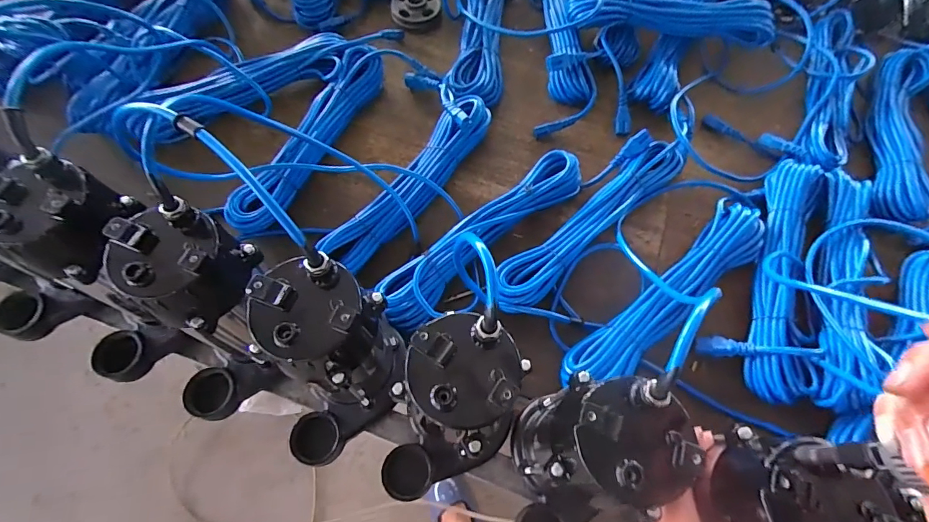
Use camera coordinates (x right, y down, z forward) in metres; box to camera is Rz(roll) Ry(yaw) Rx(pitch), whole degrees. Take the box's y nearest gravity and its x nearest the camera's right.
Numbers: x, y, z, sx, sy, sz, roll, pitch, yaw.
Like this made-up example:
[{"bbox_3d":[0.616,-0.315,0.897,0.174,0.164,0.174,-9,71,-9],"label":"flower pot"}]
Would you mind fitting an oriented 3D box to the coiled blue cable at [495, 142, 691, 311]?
[{"bbox_3d":[0.171,-0.057,0.604,0.357,0.051,0.075,-39,73,-17],"label":"coiled blue cable"}]

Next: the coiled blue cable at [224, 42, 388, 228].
[{"bbox_3d":[-0.222,-0.195,0.648,0.075,0.051,0.341,21,67,7],"label":"coiled blue cable"}]

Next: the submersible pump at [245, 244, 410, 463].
[{"bbox_3d":[-0.128,0.109,0.403,0.095,0.219,0.150,13,66,4],"label":"submersible pump"}]

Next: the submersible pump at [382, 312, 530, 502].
[{"bbox_3d":[-0.009,0.150,0.384,0.101,0.226,0.140,24,67,8],"label":"submersible pump"}]

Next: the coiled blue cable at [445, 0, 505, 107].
[{"bbox_3d":[0.023,-0.405,0.752,0.098,0.040,0.356,5,66,0],"label":"coiled blue cable"}]

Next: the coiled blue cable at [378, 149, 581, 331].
[{"bbox_3d":[0.034,-0.040,0.587,0.321,0.049,0.070,-41,73,-18],"label":"coiled blue cable"}]

